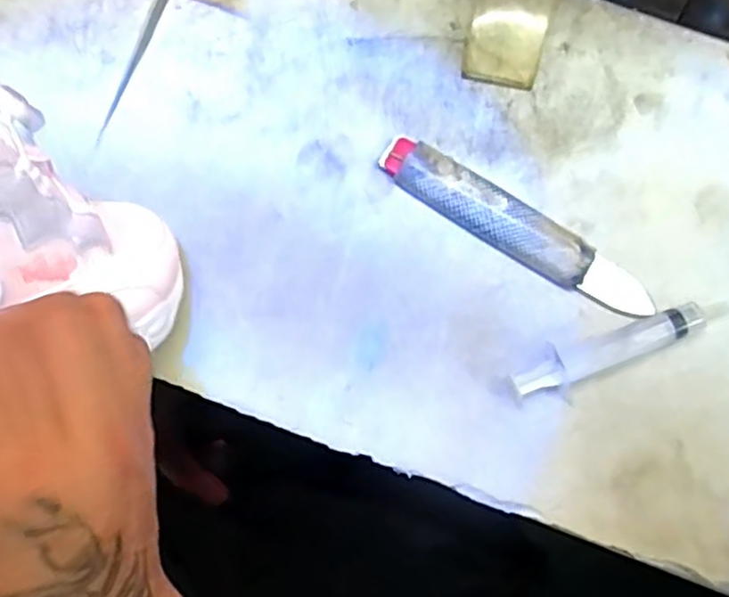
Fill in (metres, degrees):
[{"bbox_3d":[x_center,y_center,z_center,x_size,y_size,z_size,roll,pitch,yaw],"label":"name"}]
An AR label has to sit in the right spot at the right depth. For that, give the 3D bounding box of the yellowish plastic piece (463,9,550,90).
[{"bbox_3d":[0.082,-0.147,0.410,0.044,0.004,0.046,12,80,3],"label":"yellowish plastic piece"}]

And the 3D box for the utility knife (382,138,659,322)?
[{"bbox_3d":[0.082,-0.039,0.383,0.164,0.015,0.028,33,82,6],"label":"utility knife"}]

